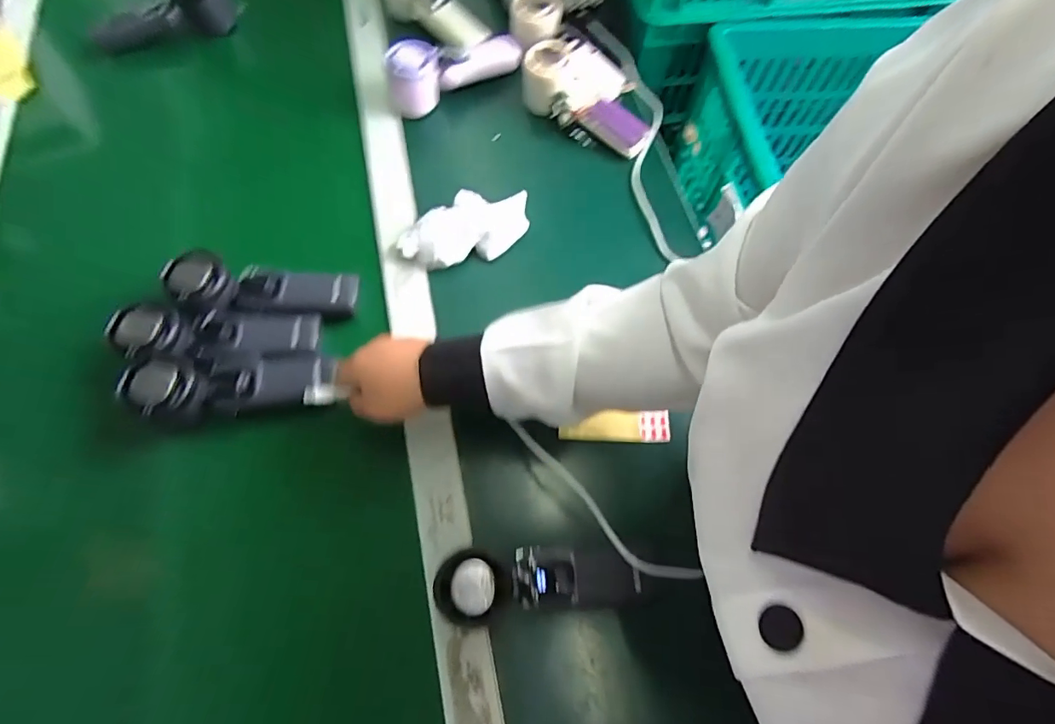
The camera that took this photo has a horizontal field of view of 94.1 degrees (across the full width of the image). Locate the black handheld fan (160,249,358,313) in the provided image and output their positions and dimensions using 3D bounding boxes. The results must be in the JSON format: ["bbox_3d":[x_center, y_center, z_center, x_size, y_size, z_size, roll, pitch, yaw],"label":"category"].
[{"bbox_3d":[-0.243,-0.069,0.462,0.155,0.033,0.046,4,66,-14],"label":"black handheld fan"}]

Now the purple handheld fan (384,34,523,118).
[{"bbox_3d":[-0.085,-0.349,0.579,0.164,0.057,0.046,-25,70,-12],"label":"purple handheld fan"}]

